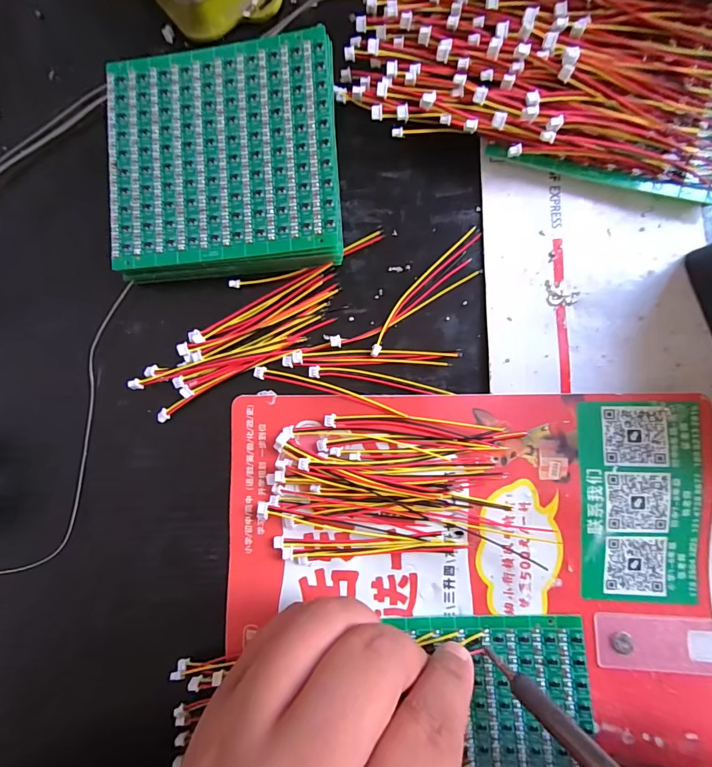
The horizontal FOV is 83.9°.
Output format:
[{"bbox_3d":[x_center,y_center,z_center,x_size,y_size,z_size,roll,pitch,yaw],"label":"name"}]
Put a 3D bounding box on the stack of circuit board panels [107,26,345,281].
[{"bbox_3d":[-0.056,-0.097,0.177,0.098,0.020,0.096,-4,87,5],"label":"stack of circuit board panels"}]

